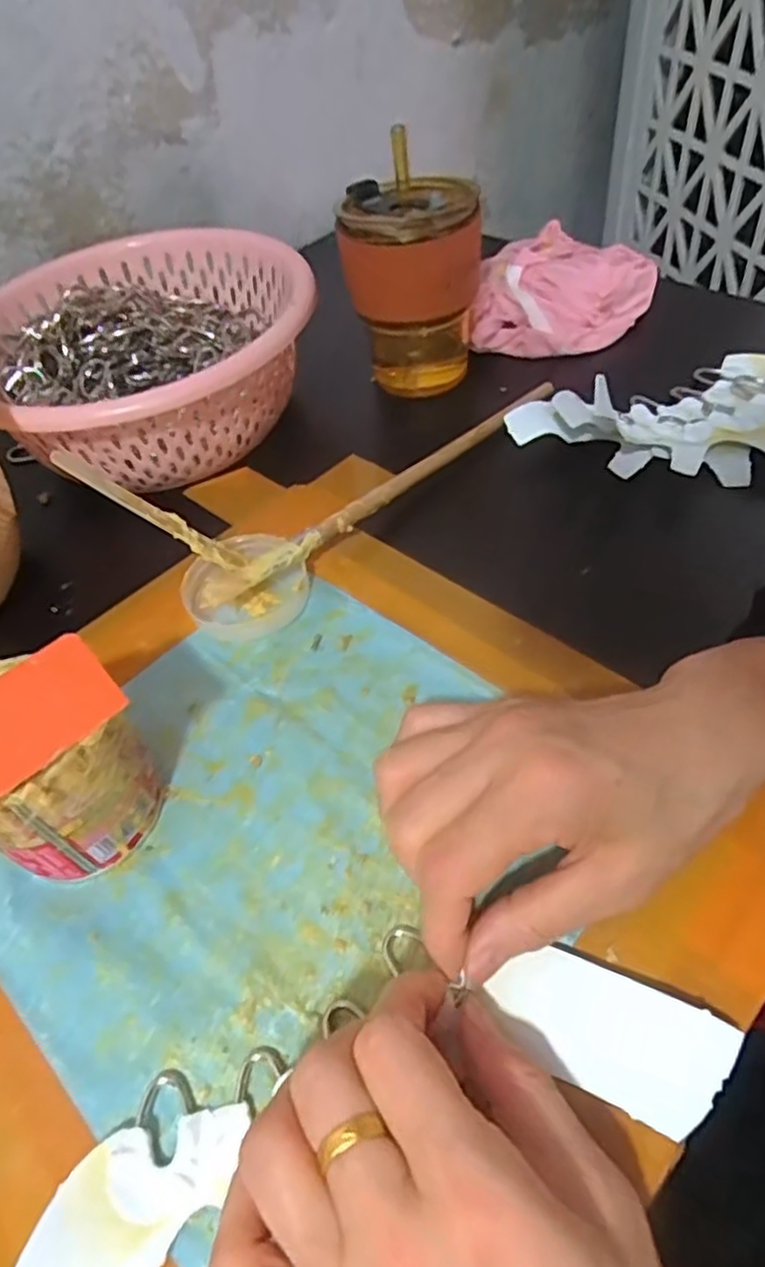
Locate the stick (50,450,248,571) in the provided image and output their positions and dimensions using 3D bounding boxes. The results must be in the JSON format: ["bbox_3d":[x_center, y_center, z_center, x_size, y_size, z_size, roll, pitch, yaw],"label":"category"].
[{"bbox_3d":[-0.120,-0.063,0.361,0.106,0.008,0.012,31,51,-19],"label":"stick"}]

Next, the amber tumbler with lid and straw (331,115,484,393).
[{"bbox_3d":[0.018,-0.223,0.438,0.084,0.135,0.071,-6,51,0],"label":"amber tumbler with lid and straw"}]

